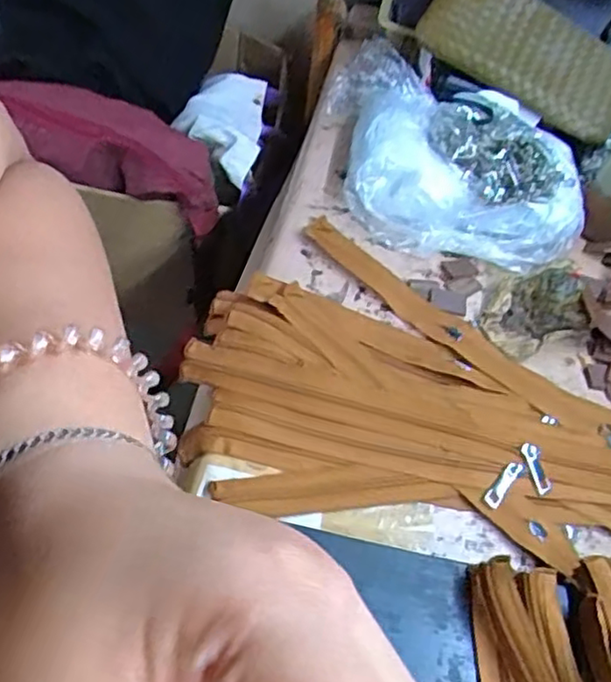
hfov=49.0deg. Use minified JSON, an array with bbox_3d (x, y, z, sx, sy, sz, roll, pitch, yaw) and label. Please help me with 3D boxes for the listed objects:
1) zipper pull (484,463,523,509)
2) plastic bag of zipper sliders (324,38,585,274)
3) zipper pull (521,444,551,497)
[{"bbox_3d":[0.132,0.094,0.445,0.010,0.004,0.036,43,67,2],"label":"zipper pull"},{"bbox_3d":[0.131,-0.155,0.590,0.241,0.074,0.160,18,53,1],"label":"plastic bag of zipper sliders"},{"bbox_3d":[0.157,0.087,0.454,0.011,0.005,0.035,-16,80,-17],"label":"zipper pull"}]

